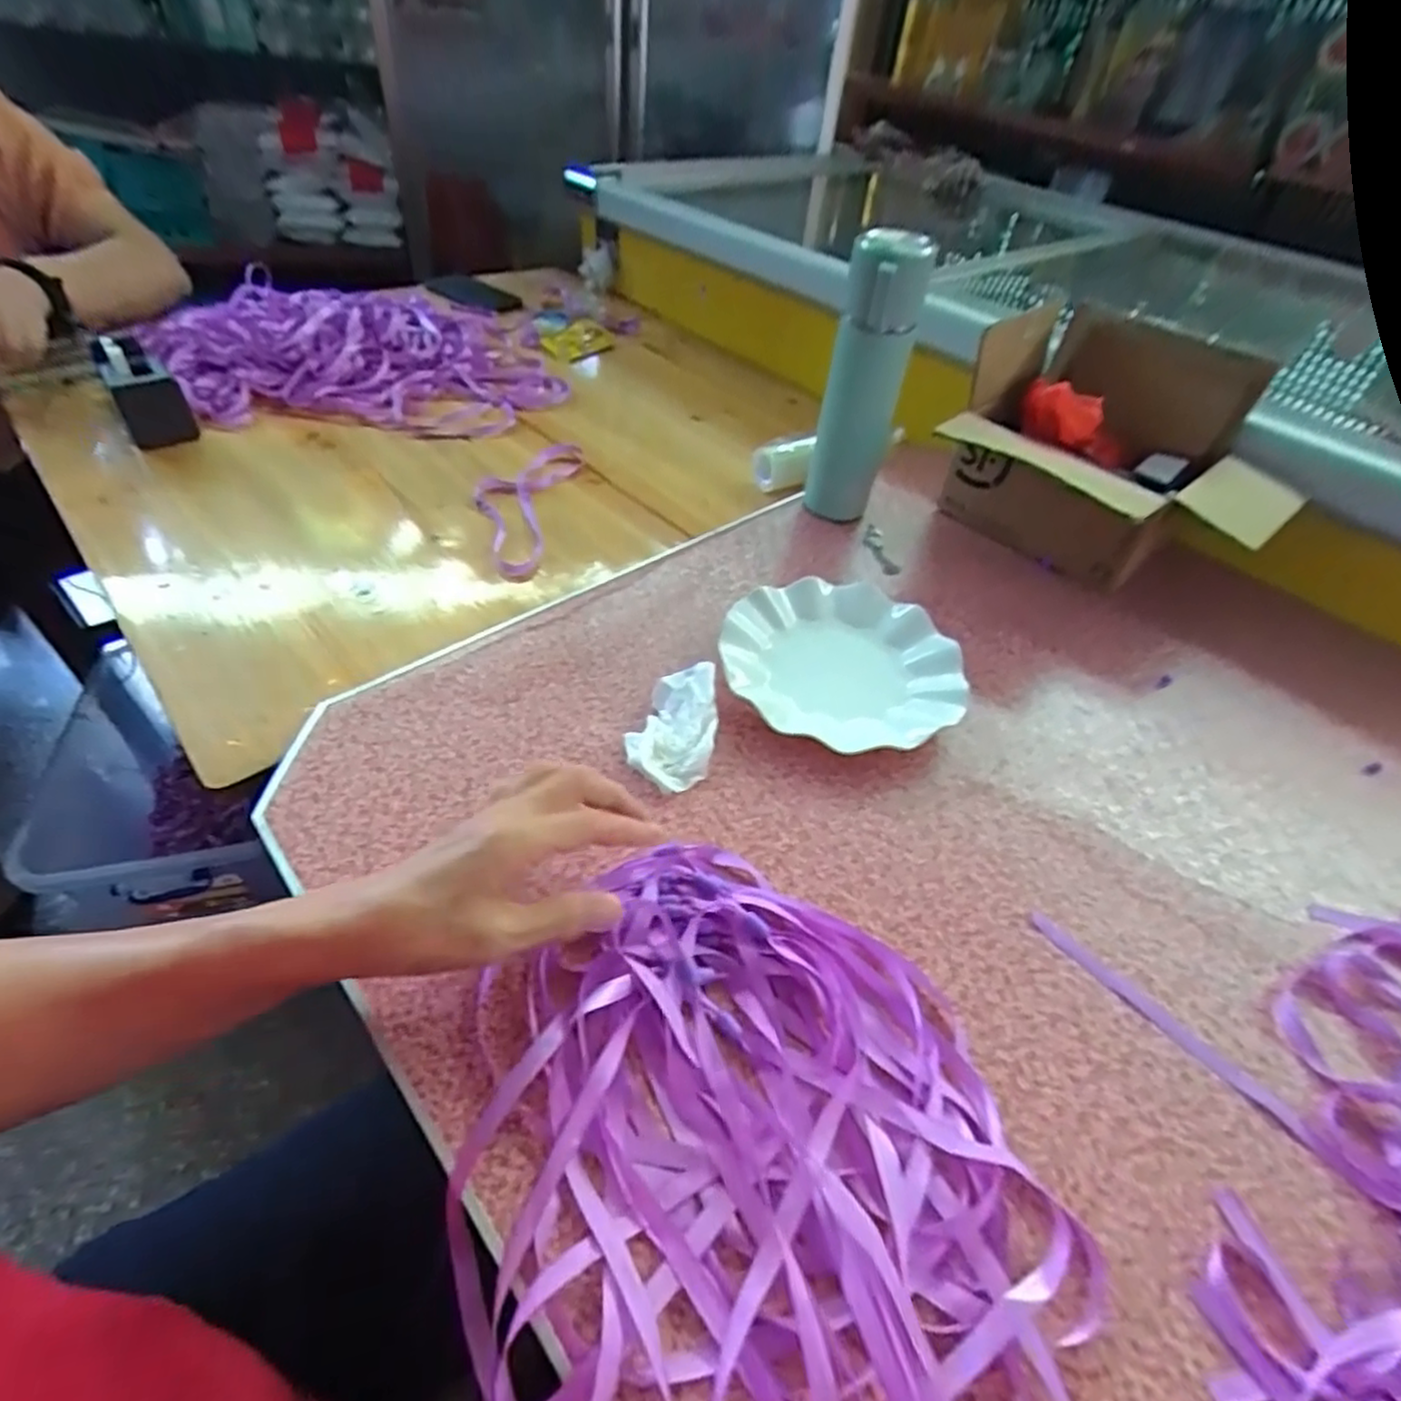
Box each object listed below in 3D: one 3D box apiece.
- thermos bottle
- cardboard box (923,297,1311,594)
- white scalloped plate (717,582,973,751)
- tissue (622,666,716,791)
[{"bbox_3d":[0.144,-0.271,0.635,0.066,0.253,0.058,15,47,8],"label":"thermos bottle"},{"bbox_3d":[0.365,-0.208,0.631,0.262,0.183,0.205,38,54,27],"label":"cardboard box"},{"bbox_3d":[0.108,-0.028,0.543,0.177,0.026,0.176,3,46,-3],"label":"white scalloped plate"},{"bbox_3d":[-0.018,0.016,0.488,0.057,0.029,0.096,11,46,5],"label":"tissue"}]

